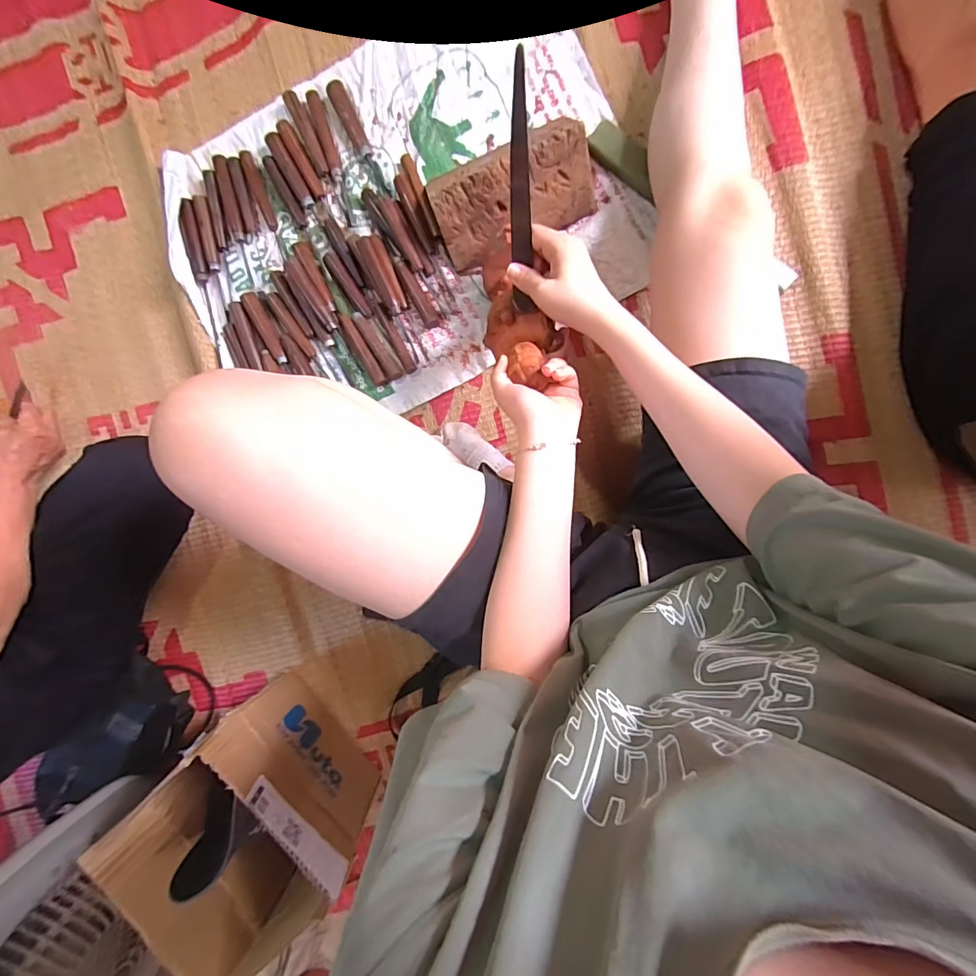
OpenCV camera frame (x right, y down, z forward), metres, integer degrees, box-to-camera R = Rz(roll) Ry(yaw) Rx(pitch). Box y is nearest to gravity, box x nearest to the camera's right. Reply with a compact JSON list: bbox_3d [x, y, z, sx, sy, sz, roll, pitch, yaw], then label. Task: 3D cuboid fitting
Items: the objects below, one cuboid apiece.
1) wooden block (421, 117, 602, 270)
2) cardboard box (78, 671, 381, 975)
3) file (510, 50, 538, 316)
[{"bbox_3d":[0.032,-0.383,0.583,0.204,0.067,0.100,-20,93,7],"label":"wooden block"},{"bbox_3d":[-0.306,0.426,0.603,0.206,0.230,0.242,-37,90,7],"label":"cardboard box"},{"bbox_3d":[0.030,-0.252,0.397,0.020,0.007,0.194,-1,137,6],"label":"file"}]

